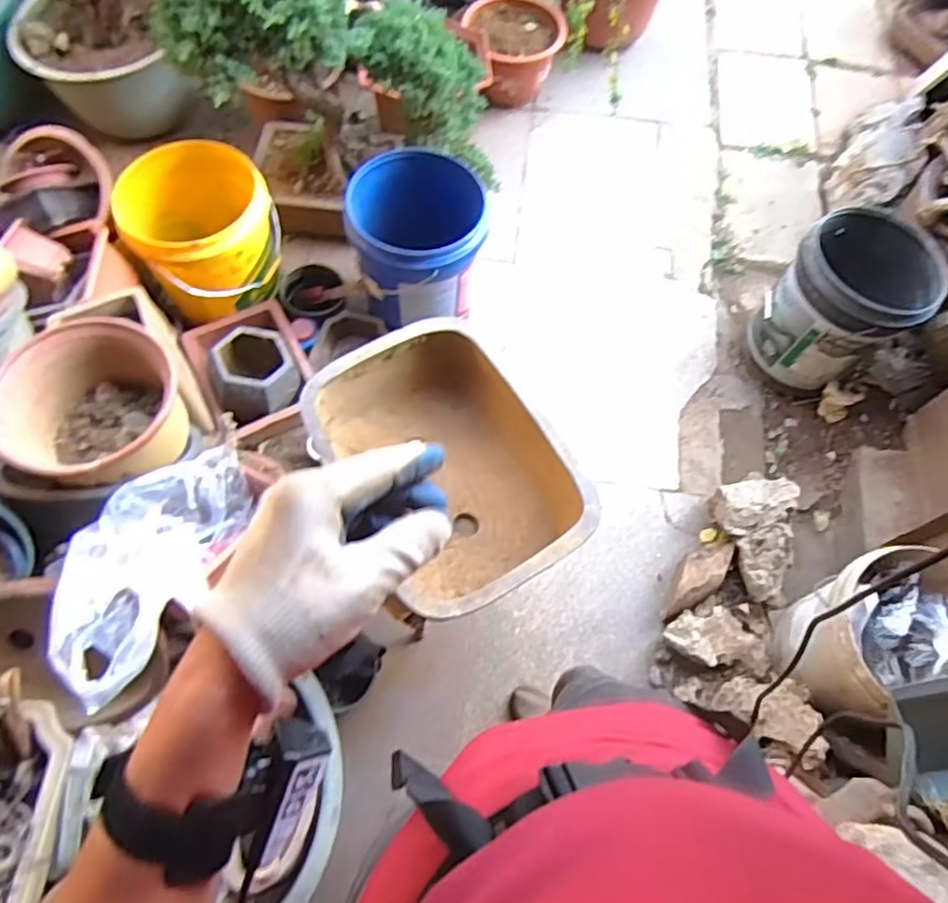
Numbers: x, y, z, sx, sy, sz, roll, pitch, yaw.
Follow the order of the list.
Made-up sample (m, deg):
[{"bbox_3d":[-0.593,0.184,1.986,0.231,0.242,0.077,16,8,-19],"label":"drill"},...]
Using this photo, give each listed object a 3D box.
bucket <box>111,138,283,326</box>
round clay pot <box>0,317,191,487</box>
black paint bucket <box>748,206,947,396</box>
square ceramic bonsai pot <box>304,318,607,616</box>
[{"bbox_3d":[-0.583,-0.488,1.424,0.289,0.262,0.308,1,66,-2],"label":"bucket"},{"bbox_3d":[-0.583,-0.062,1.027,0.233,0.153,0.255,25,67,9],"label":"round clay pot"},{"bbox_3d":[0.883,-0.360,1.576,0.370,0.331,0.293,-35,72,-16],"label":"black paint bucket"},{"bbox_3d":[-0.047,0.039,1.122,0.346,0.202,0.463,-29,70,-14],"label":"square ceramic bonsai pot"}]

